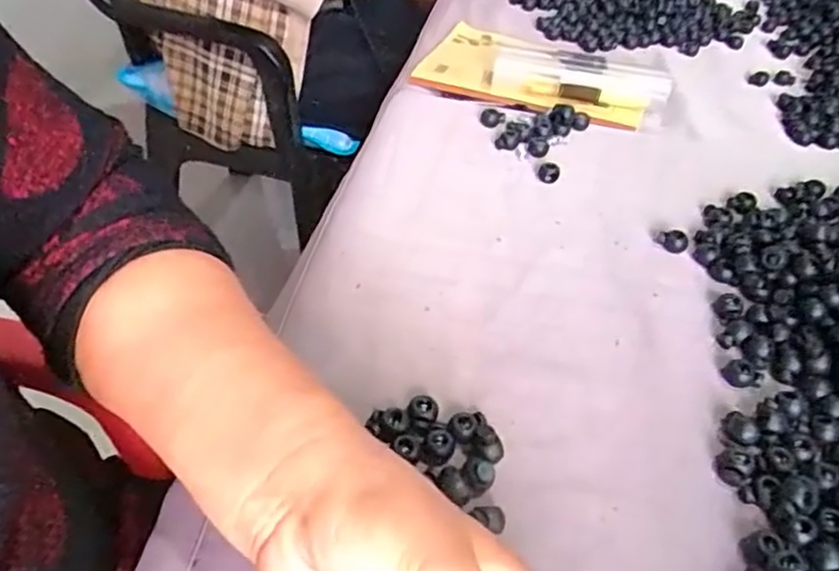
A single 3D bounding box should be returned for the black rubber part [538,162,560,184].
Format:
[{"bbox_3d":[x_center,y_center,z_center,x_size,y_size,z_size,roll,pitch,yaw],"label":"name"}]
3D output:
[{"bbox_3d":[0.096,-0.084,0.488,0.014,0.012,0.013,12,45,8],"label":"black rubber part"}]

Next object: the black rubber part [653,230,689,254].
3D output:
[{"bbox_3d":[0.170,-0.031,0.445,0.021,0.011,0.011,34,52,26],"label":"black rubber part"}]

